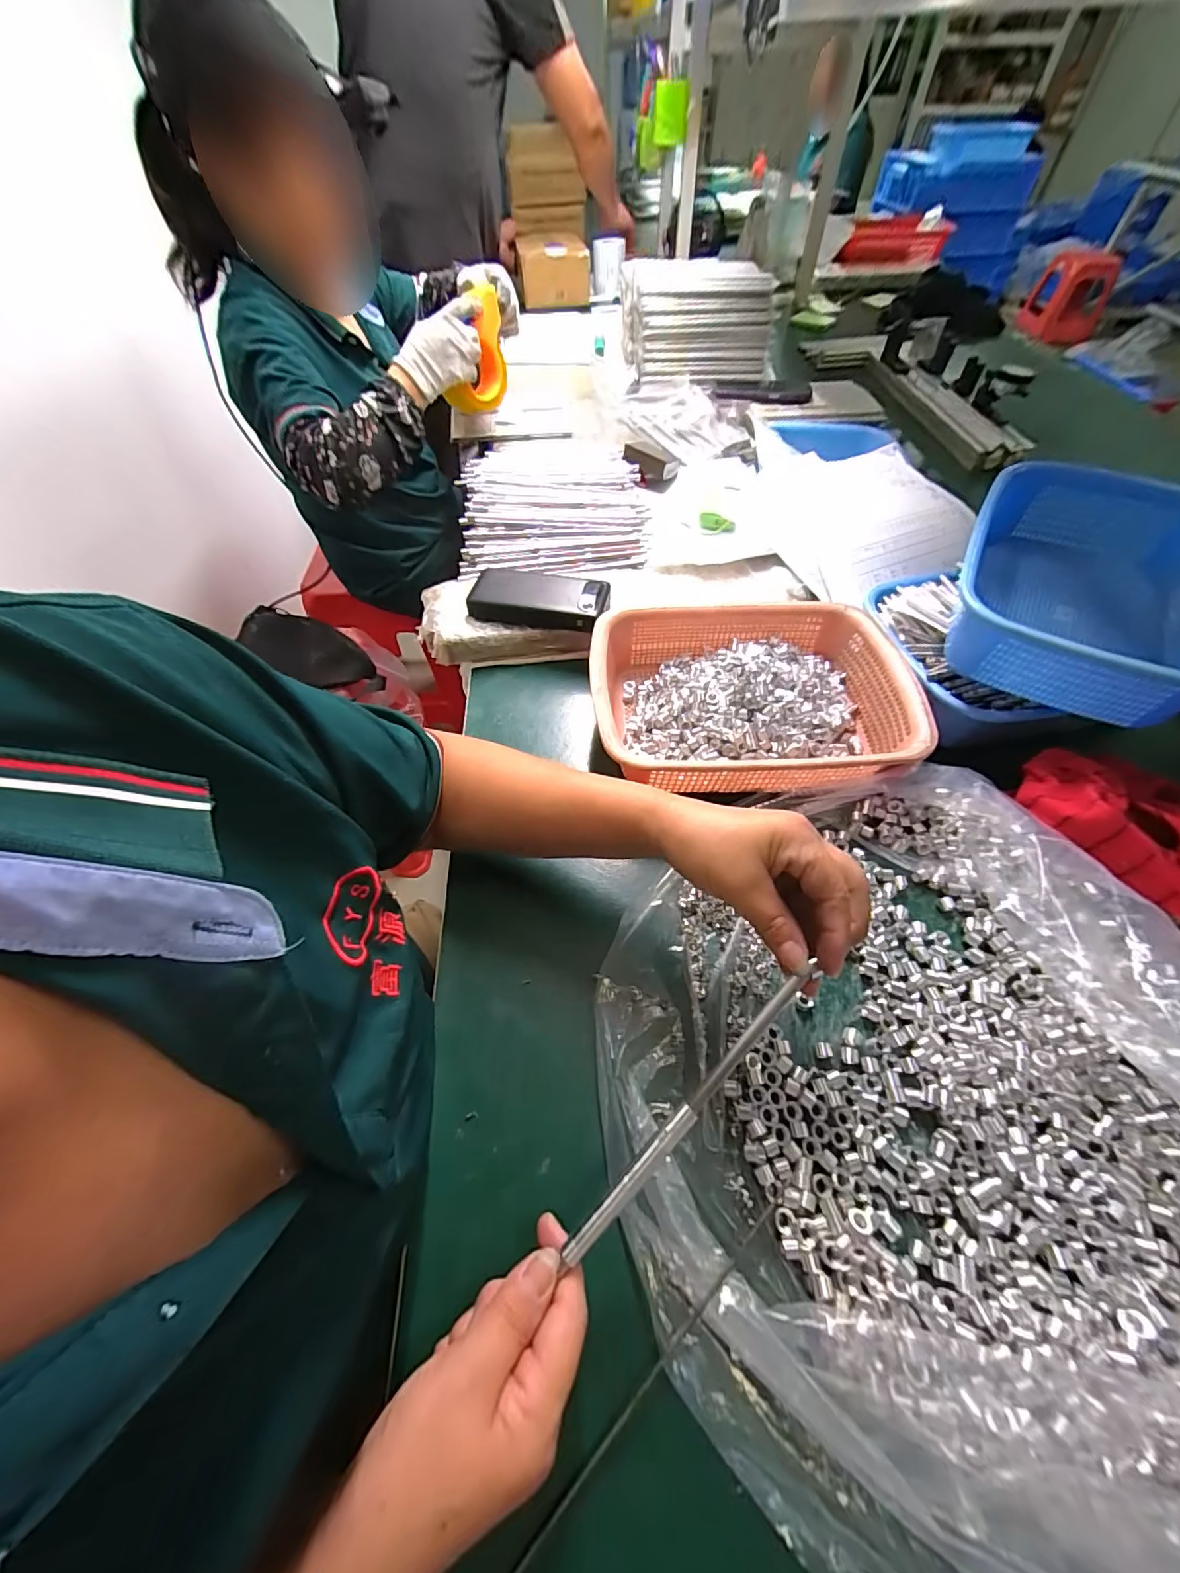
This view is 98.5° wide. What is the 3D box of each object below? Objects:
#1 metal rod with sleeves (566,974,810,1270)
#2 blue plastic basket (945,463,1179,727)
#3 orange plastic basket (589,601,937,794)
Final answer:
[{"bbox_3d":[0.056,0.176,0.277,0.188,0.006,0.010,-46,63,-8],"label":"metal rod with sleeves"},{"bbox_3d":[0.456,-0.169,0.454,0.216,0.090,0.250,27,60,19],"label":"blue plastic basket"},{"bbox_3d":[0.153,-0.088,0.499,0.296,0.075,0.212,-4,55,1],"label":"orange plastic basket"}]

